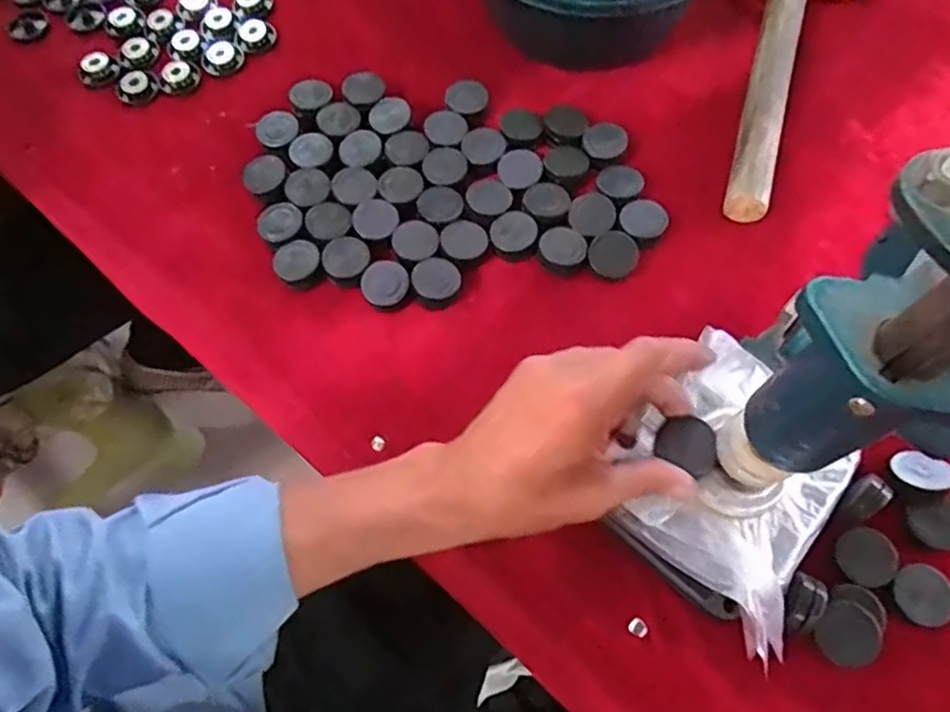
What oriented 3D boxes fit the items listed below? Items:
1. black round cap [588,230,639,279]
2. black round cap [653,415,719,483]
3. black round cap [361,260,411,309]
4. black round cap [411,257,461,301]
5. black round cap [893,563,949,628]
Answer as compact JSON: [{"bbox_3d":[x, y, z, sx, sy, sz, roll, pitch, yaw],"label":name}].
[{"bbox_3d":[0.095,-0.069,0.451,0.032,0.015,0.029,9,67,5],"label":"black round cap"},{"bbox_3d":[0.115,0.047,0.354,0.033,0.011,0.026,32,87,3],"label":"black round cap"},{"bbox_3d":[-0.060,-0.048,0.442,0.031,0.009,0.030,-1,67,1],"label":"black round cap"},{"bbox_3d":[-0.026,-0.052,0.446,0.031,0.014,0.028,-6,67,-1],"label":"black round cap"},{"bbox_3d":[0.249,0.130,0.360,0.034,0.004,0.031,-1,67,1],"label":"black round cap"}]

